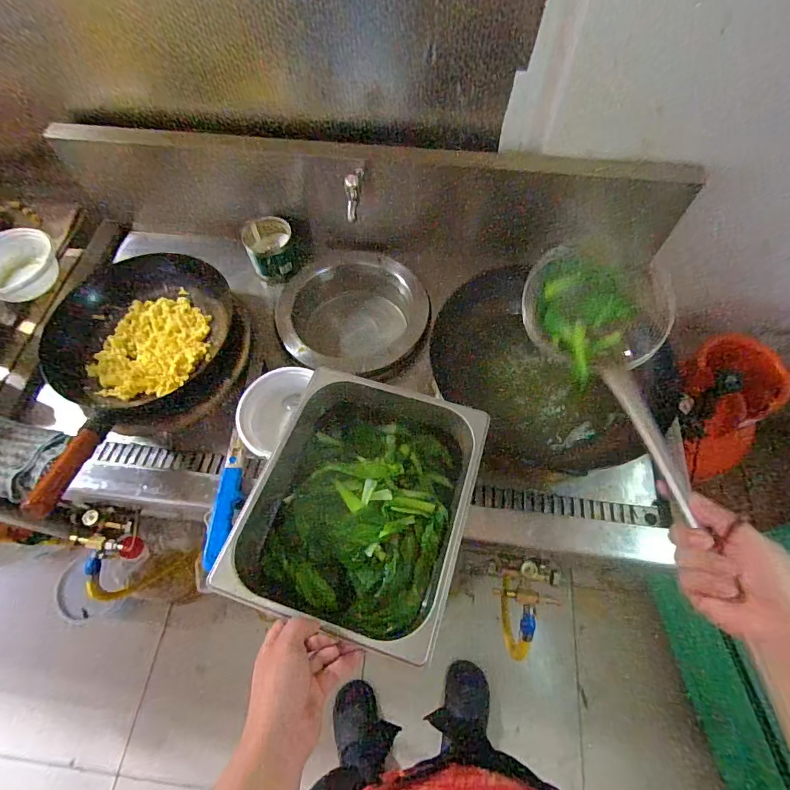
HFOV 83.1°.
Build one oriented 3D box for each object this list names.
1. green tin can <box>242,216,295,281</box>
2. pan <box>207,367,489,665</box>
[{"bbox_3d":[-0.266,-0.314,0.961,0.100,0.085,0.096,-17,64,-8],"label":"green tin can"},{"bbox_3d":[-0.043,0.140,0.594,0.265,0.090,0.308,15,64,8],"label":"pan"}]

